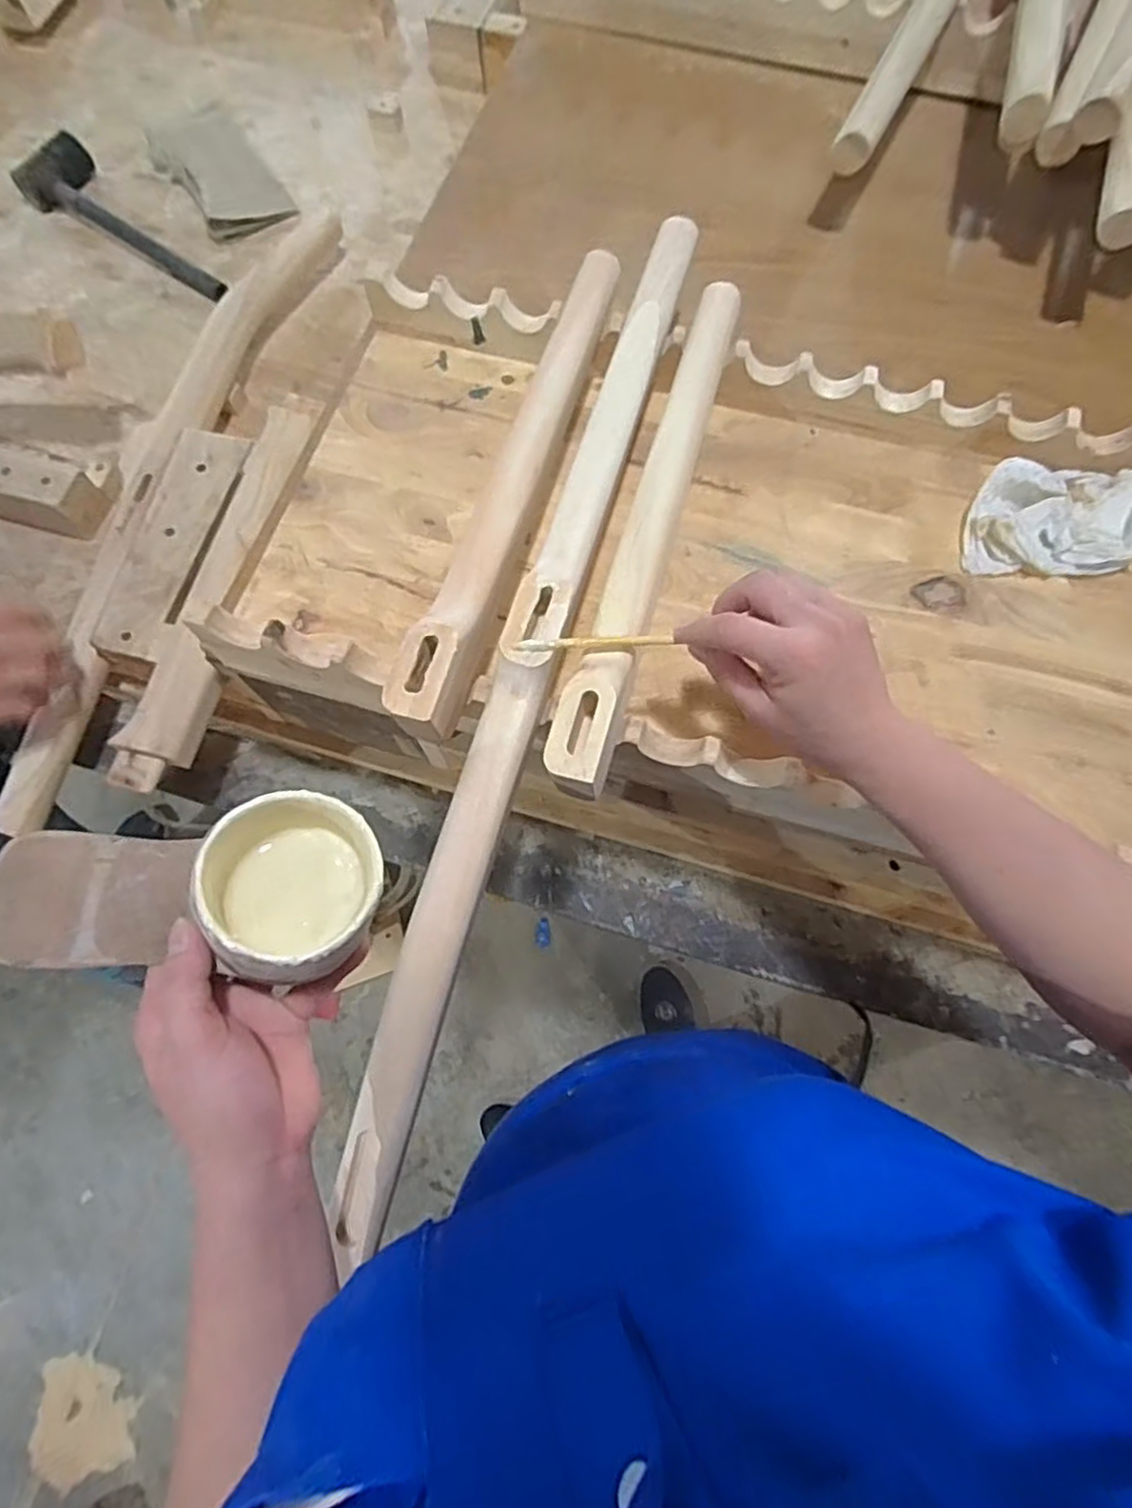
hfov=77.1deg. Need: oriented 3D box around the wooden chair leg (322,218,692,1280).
[{"bbox_3d":[-0.017,-0.061,0.462,0.045,0.075,0.719,16,73,5],"label":"wooden chair leg"}]

